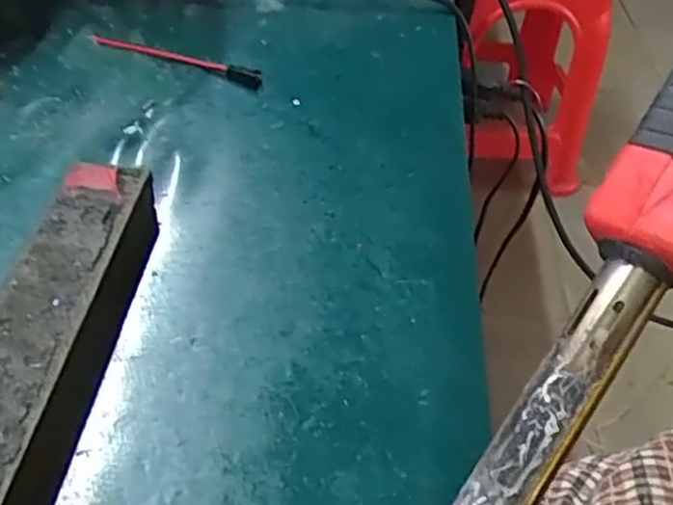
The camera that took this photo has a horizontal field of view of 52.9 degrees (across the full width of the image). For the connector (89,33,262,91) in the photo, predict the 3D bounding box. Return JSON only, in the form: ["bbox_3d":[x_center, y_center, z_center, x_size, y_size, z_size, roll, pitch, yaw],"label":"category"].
[{"bbox_3d":[-0.088,-0.104,0.362,0.103,0.006,0.011,18,46,13],"label":"connector"}]

